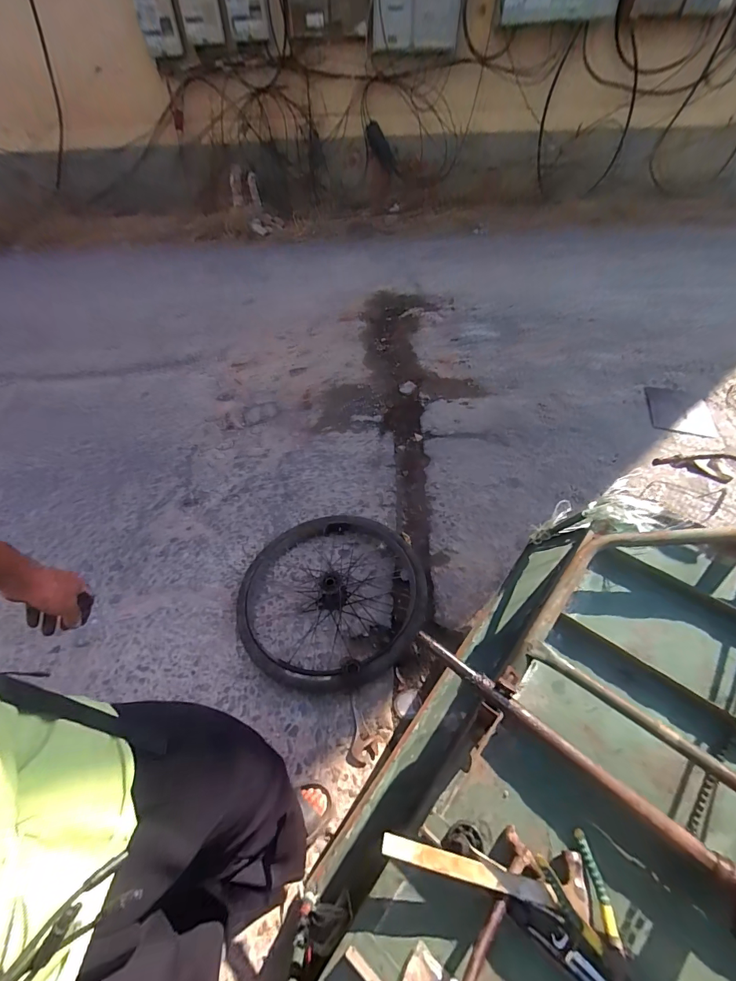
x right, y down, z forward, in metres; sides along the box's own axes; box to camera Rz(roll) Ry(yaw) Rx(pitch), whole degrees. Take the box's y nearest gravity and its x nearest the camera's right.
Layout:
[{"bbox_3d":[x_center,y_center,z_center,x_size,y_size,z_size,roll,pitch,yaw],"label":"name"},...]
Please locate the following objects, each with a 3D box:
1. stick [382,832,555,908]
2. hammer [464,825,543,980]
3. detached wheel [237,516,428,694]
[{"bbox_3d":[0.155,0.606,0.628,0.267,0.013,0.032,12,36,7],"label":"stick"},{"bbox_3d":[0.203,0.648,0.603,0.065,0.018,0.209,32,44,28],"label":"hammer"},{"bbox_3d":[-0.118,0.355,1.346,0.626,0.107,0.609,-1,48,2],"label":"detached wheel"}]

